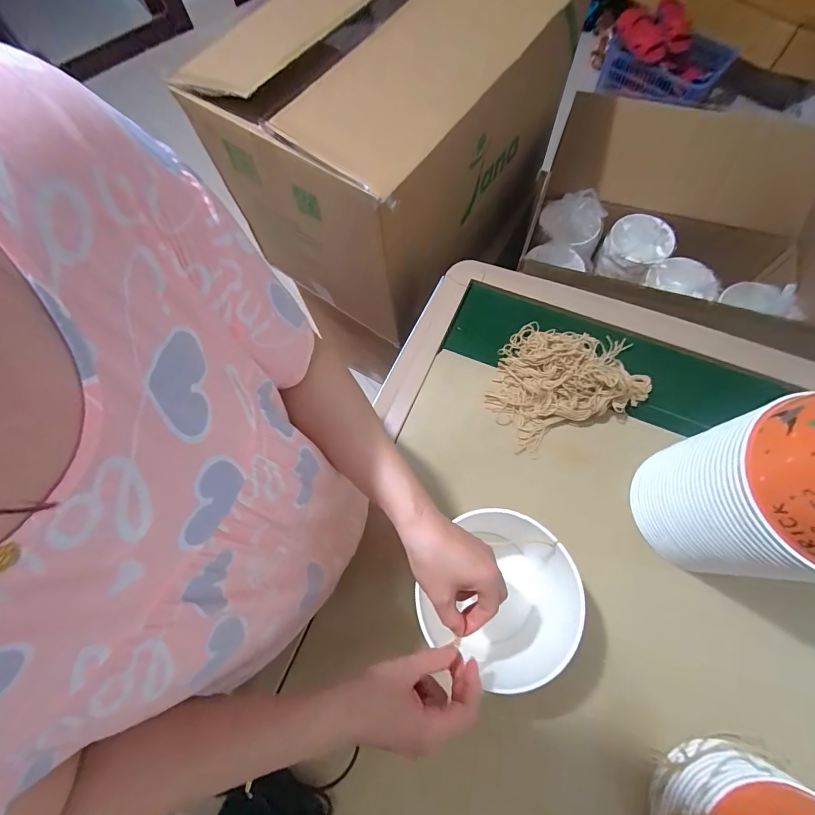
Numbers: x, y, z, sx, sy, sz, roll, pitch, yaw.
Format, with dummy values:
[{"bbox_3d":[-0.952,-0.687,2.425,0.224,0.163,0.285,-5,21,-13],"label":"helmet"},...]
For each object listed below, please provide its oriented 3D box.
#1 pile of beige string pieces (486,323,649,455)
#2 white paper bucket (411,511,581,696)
[{"bbox_3d":[0.229,-0.057,0.589,0.235,0.049,0.182,-22,71,-5],"label":"pile of beige string pieces"},{"bbox_3d":[0.106,0.208,0.452,0.149,0.138,0.149,-1,70,2],"label":"white paper bucket"}]

